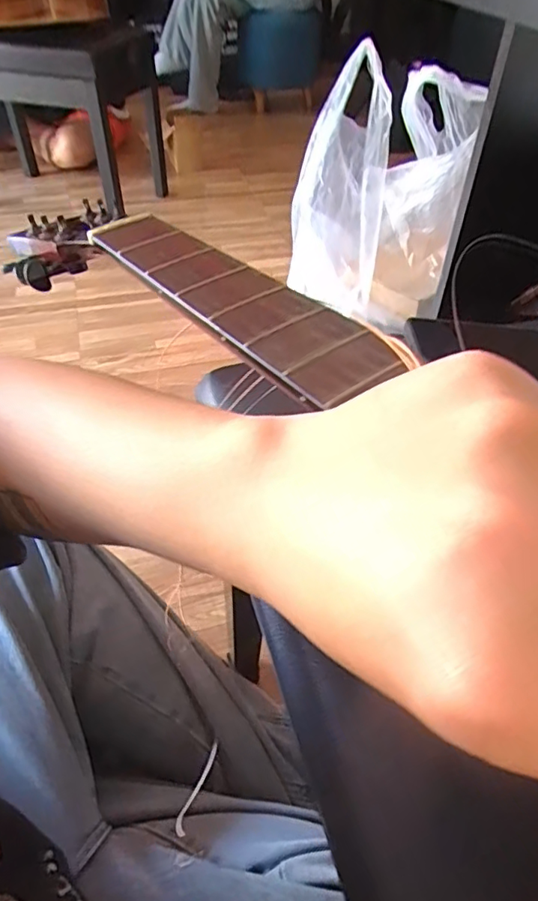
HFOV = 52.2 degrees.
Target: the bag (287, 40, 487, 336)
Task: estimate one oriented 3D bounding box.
[{"bbox_3d":[0.224,-0.534,1.127,0.328,0.400,0.304,12,47,10],"label":"bag"}]

